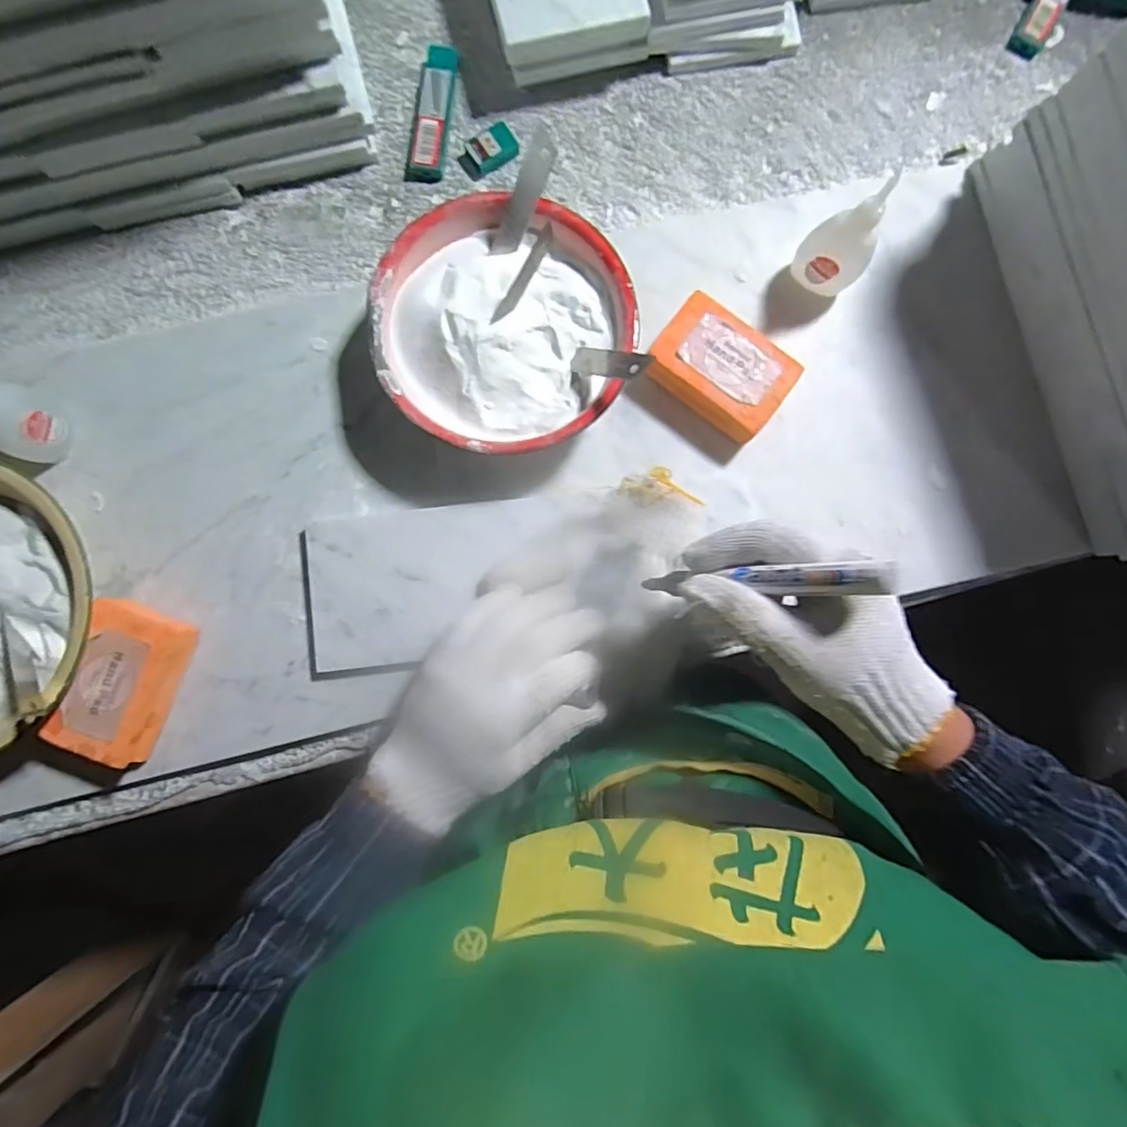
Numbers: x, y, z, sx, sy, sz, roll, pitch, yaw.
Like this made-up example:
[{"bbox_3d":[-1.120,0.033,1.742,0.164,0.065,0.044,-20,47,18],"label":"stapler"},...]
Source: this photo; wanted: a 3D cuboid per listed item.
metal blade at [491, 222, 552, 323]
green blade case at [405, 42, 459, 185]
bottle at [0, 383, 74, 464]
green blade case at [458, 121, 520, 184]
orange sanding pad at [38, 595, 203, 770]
[{"bbox_3d":[-0.024,-0.176,0.357,0.006,0.010,0.062,41,116,4],"label":"metal blade"},{"bbox_3d":[-0.098,-0.336,0.433,0.026,0.012,0.098,8,83,0],"label":"green blade case"},{"bbox_3d":[-0.352,-0.094,0.366,0.031,0.090,0.045,22,84,2],"label":"bottle"},{"bbox_3d":[-0.054,-0.307,0.432,0.045,0.011,0.030,-33,85,-4],"label":"green blade case"},{"bbox_3d":[-0.282,0.076,0.377,0.050,0.038,0.093,20,84,1],"label":"orange sanding pad"}]

